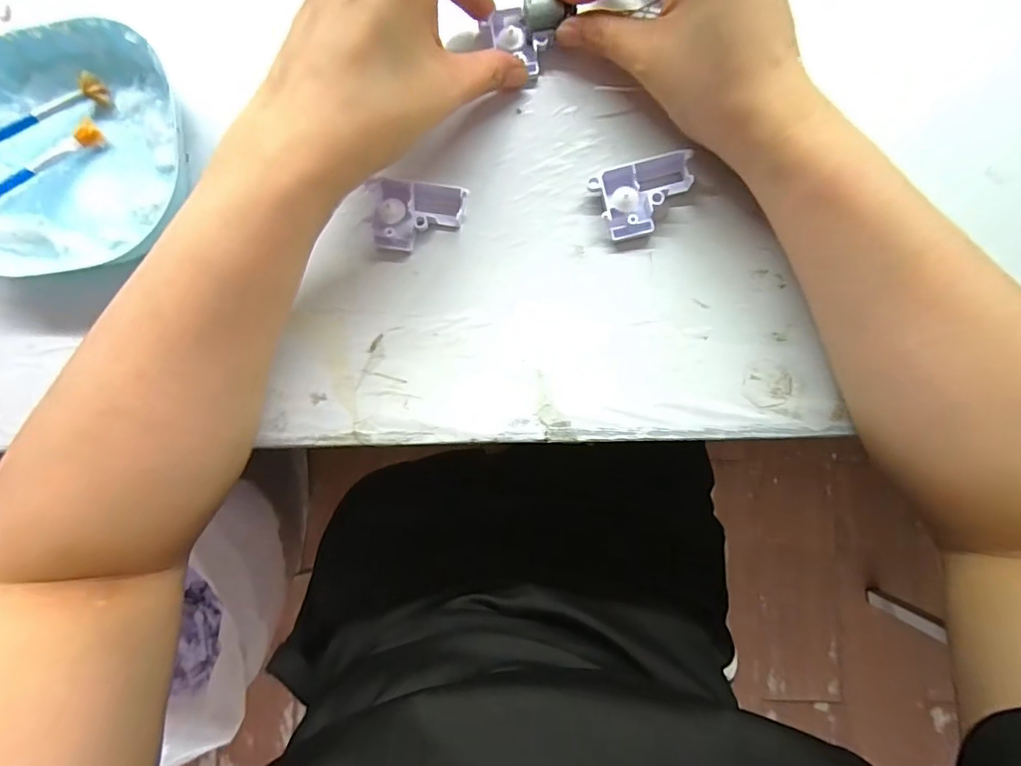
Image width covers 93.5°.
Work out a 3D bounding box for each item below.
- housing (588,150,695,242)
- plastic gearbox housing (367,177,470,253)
[{"bbox_3d":[0.071,-0.096,0.251,0.051,0.014,0.035,-13,85,1],"label":"housing"},{"bbox_3d":[-0.050,-0.089,0.253,0.049,0.013,0.036,6,85,3],"label":"plastic gearbox housing"}]

